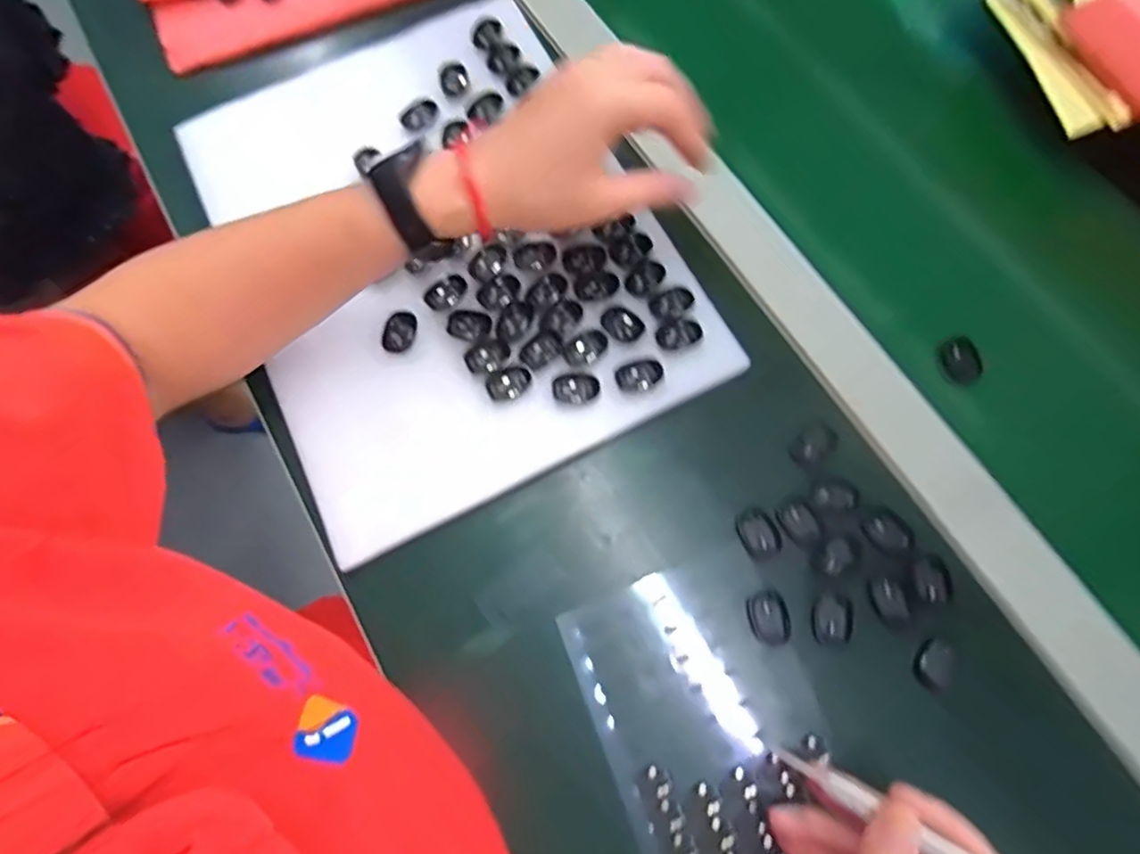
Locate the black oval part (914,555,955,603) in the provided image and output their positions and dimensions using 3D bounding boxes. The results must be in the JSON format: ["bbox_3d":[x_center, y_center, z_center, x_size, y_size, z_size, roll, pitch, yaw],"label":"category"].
[{"bbox_3d":[0.196,0.081,0.346,0.019,0.004,0.024,-2,70,1],"label":"black oval part"}]

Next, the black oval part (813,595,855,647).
[{"bbox_3d":[0.139,0.101,0.340,0.021,0.004,0.025,6,71,4],"label":"black oval part"}]

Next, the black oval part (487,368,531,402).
[{"bbox_3d":[-0.036,-0.026,0.381,0.026,0.004,0.020,-14,71,-3],"label":"black oval part"}]

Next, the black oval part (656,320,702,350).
[{"bbox_3d":[0.065,-0.056,0.383,0.027,0.004,0.017,-16,71,-4],"label":"black oval part"}]

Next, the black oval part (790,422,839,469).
[{"bbox_3d":[0.140,0.010,0.369,0.019,0.004,0.028,42,77,14],"label":"black oval part"}]

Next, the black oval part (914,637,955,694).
[{"bbox_3d":[0.187,0.122,0.331,0.017,0.006,0.026,28,74,11],"label":"black oval part"}]

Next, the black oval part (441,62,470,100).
[{"bbox_3d":[-0.081,-0.242,0.450,0.019,0.010,0.026,-10,71,-2],"label":"black oval part"}]

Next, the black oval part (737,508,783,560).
[{"bbox_3d":[0.105,0.059,0.358,0.021,0.004,0.027,-22,71,-6],"label":"black oval part"}]

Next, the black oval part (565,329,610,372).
[{"bbox_3d":[0.010,-0.047,0.383,0.027,0.004,0.020,-42,75,-12],"label":"black oval part"}]

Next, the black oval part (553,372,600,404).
[{"bbox_3d":[0.004,-0.023,0.376,0.026,0.004,0.018,-8,71,-1],"label":"black oval part"}]

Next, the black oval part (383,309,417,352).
[{"bbox_3d":[-0.103,-0.058,0.393,0.018,0.004,0.027,14,72,7],"label":"black oval part"}]

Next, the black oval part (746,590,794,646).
[{"bbox_3d":[0.106,0.101,0.342,0.021,0.004,0.028,-12,71,-3],"label":"black oval part"}]

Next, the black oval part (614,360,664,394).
[{"bbox_3d":[0.041,-0.031,0.376,0.027,0.004,0.018,-22,71,-6],"label":"black oval part"}]

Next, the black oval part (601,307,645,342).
[{"bbox_3d":[0.032,-0.062,0.387,0.025,0.004,0.019,41,77,14],"label":"black oval part"}]

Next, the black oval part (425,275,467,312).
[{"bbox_3d":[-0.076,-0.083,0.400,0.027,0.005,0.017,-38,74,-11],"label":"black oval part"}]

